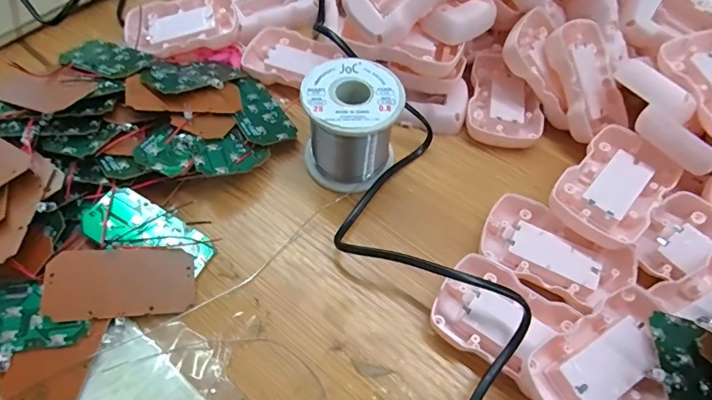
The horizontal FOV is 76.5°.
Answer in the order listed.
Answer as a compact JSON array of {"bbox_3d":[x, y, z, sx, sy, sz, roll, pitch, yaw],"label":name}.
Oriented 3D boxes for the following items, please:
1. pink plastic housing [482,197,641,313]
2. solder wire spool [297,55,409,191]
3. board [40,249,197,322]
[{"bbox_3d":[0.120,0.035,0.278,0.084,0.017,0.055,30,60,16],"label":"pink plastic housing"},{"bbox_3d":[-0.004,-0.048,0.297,0.059,0.062,0.060,1,57,-2],"label":"solder wire spool"},{"bbox_3d":[-0.130,0.046,0.252,0.075,0.004,0.038,0,68,-19],"label":"board"}]

